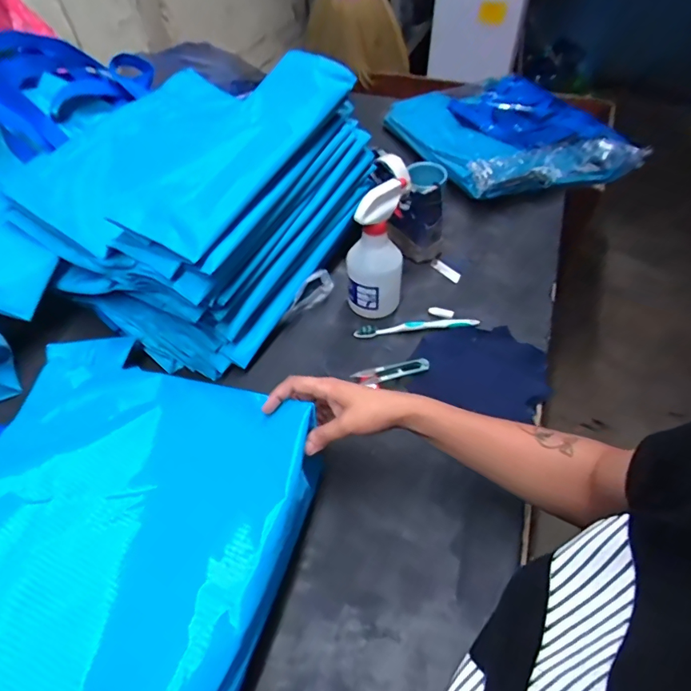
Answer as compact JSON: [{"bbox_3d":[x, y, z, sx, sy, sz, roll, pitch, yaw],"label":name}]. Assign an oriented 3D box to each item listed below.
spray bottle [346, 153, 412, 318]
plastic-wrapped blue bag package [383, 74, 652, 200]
[{"bbox_3d":[0.044,-0.139,0.605,0.075,0.199,0.069,3,49,4],"label":"spray bottle"},{"bbox_3d":[0.334,-0.467,0.965,0.374,0.075,0.431,-17,51,-12],"label":"plastic-wrapped blue bag package"}]

